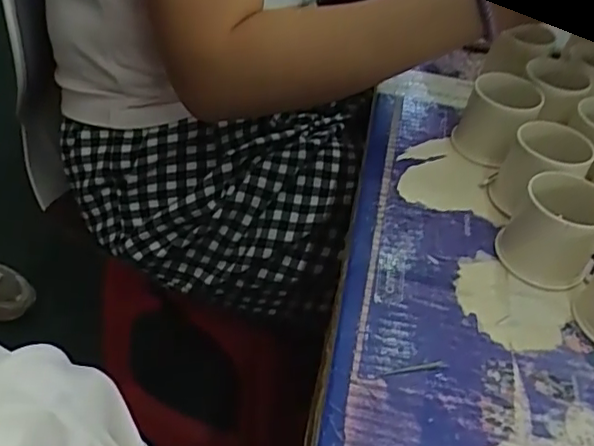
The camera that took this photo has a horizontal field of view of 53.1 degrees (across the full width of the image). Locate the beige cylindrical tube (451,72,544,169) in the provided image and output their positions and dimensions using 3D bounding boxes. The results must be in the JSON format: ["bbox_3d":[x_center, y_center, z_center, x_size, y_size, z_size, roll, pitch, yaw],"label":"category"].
[{"bbox_3d":[0.146,-0.075,0.441,0.050,0.055,0.045,22,46,16],"label":"beige cylindrical tube"}]

